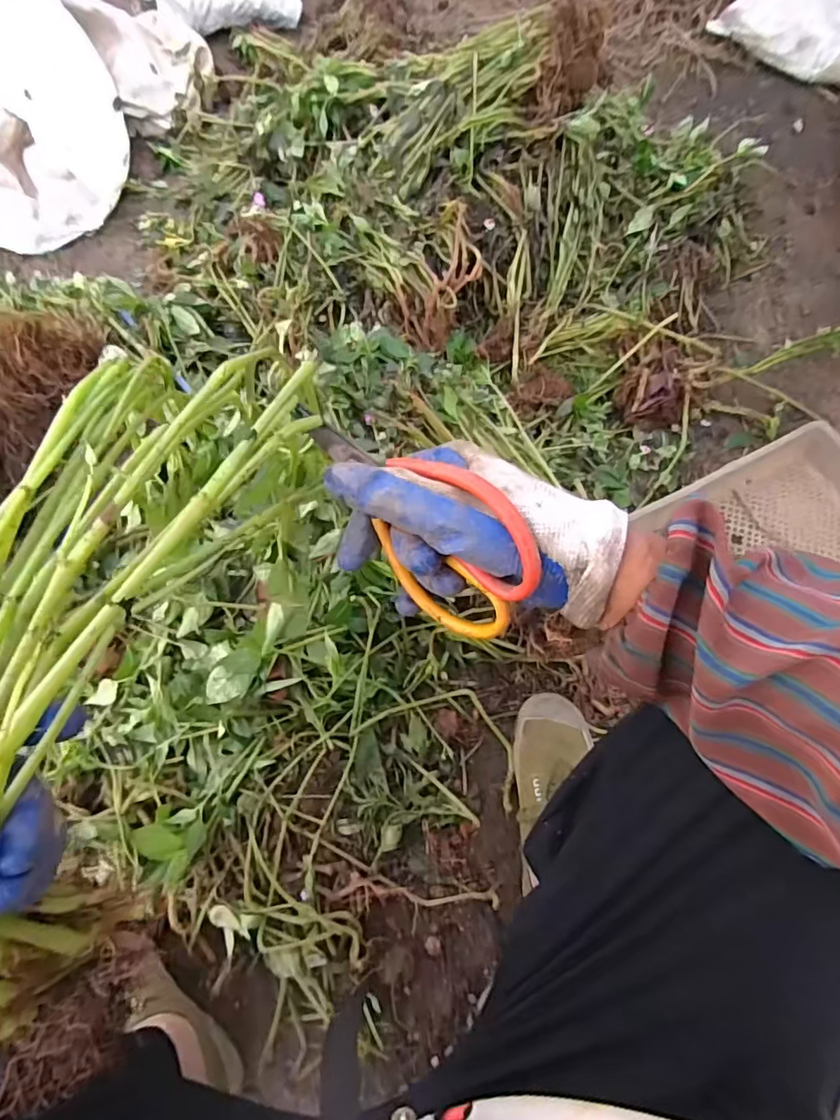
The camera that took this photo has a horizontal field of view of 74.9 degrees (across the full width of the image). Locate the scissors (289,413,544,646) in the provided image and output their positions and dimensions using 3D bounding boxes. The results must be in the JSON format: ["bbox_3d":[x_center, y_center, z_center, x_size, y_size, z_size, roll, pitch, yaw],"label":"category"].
[{"bbox_3d":[-0.006,-0.014,0.283,0.144,0.088,0.009,29,42,27],"label":"scissors"}]

